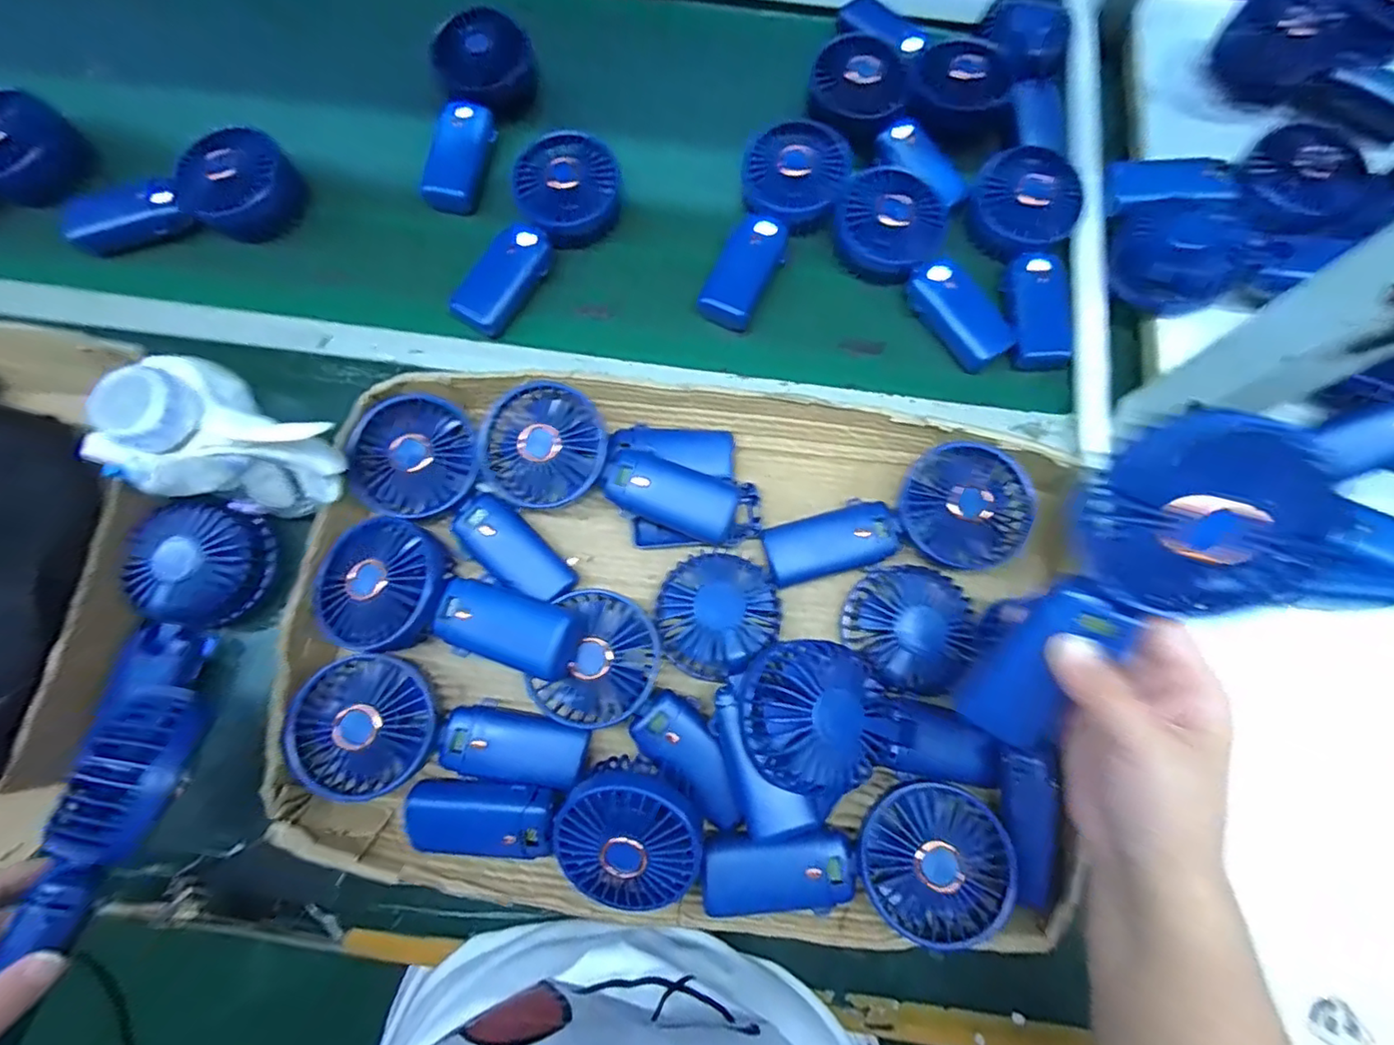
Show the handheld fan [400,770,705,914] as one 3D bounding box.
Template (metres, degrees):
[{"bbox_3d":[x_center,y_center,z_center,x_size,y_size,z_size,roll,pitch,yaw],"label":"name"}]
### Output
[{"bbox_3d":[-0.088,0.178,0.359,0.185,0.040,0.086,14,76,4],"label":"handheld fan"}]

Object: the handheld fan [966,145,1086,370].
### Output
[{"bbox_3d":[0.268,-0.221,0.495,0.091,0.041,0.181,9,75,3],"label":"handheld fan"}]

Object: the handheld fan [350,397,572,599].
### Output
[{"bbox_3d":[-0.163,-0.012,0.429,0.183,0.031,0.077,44,79,-3],"label":"handheld fan"}]

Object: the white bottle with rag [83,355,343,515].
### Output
[{"bbox_3d":[-0.280,-0.039,0.373,0.090,0.131,0.077,25,77,7],"label":"white bottle with rag"}]

